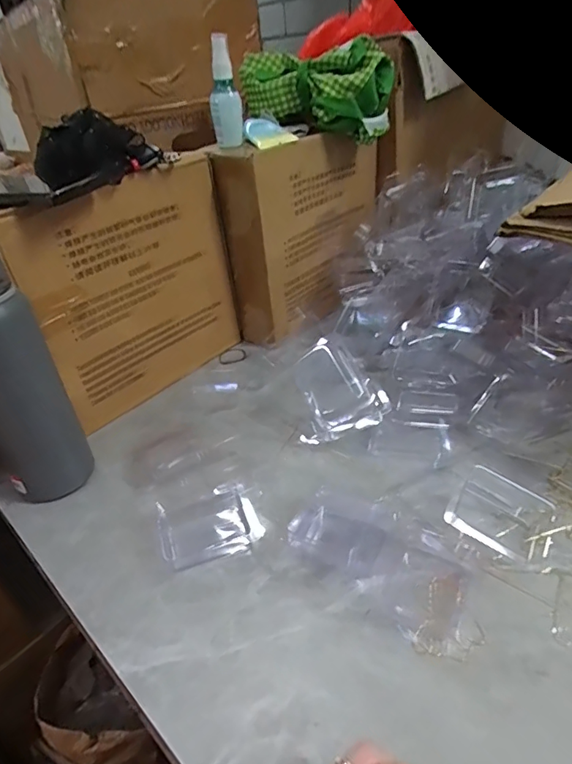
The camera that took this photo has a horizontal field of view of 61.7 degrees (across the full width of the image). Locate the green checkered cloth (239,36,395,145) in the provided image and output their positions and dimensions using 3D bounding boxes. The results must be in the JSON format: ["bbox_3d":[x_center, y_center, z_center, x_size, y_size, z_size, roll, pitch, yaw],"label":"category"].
[{"bbox_3d":[0.038,-0.397,0.661,0.187,0.104,0.133,-7,34,-1],"label":"green checkered cloth"}]

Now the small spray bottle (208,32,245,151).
[{"bbox_3d":[-0.077,-0.357,0.594,0.039,0.116,0.031,-7,34,-1],"label":"small spray bottle"}]

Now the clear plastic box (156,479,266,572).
[{"bbox_3d":[-0.073,0.133,0.452,0.090,0.018,0.077,-15,35,-13],"label":"clear plastic box"}]

